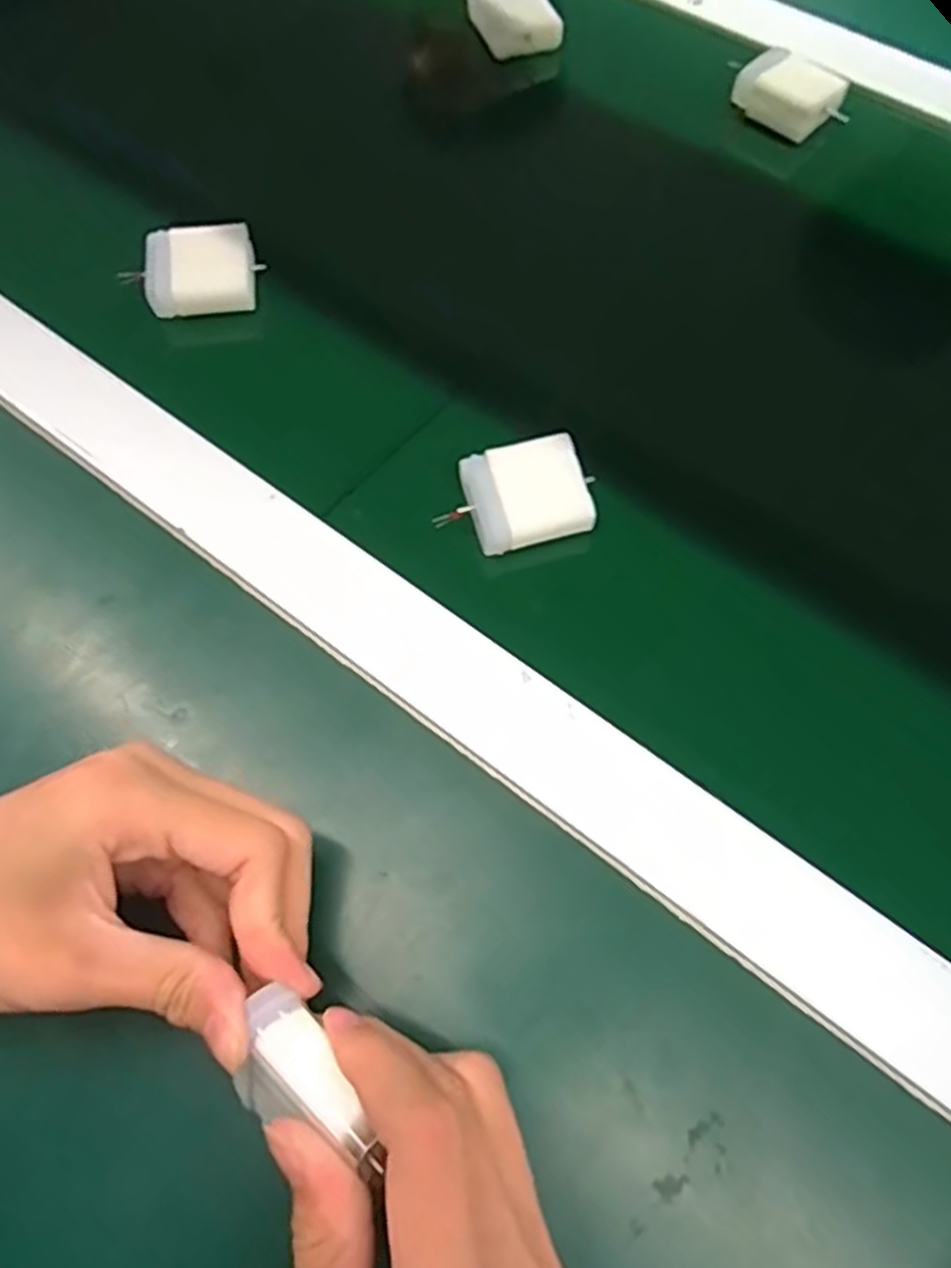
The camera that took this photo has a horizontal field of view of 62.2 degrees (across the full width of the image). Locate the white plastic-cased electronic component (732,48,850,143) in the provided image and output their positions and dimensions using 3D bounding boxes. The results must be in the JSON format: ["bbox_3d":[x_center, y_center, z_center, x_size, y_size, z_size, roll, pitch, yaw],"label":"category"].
[{"bbox_3d":[0.175,-0.298,0.435,0.056,0.021,0.036,37,72,15],"label":"white plastic-cased electronic component"}]

